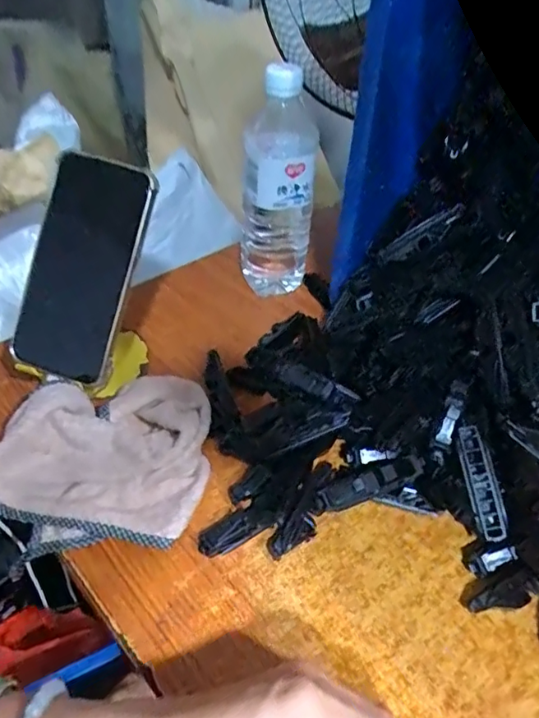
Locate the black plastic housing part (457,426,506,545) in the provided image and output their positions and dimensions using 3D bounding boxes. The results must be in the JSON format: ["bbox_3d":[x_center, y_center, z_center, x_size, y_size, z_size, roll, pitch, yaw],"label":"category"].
[{"bbox_3d":[0.142,0.083,0.363,0.018,0.005,0.074,-5,70,-9],"label":"black plastic housing part"}]

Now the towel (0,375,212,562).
[{"bbox_3d":[-0.121,0.060,0.386,0.147,0.048,0.136,1,43,-3],"label":"towel"}]

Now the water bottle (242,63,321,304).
[{"bbox_3d":[0.006,-0.167,0.524,0.071,0.203,0.070,2,43,-2],"label":"water bottle"}]

